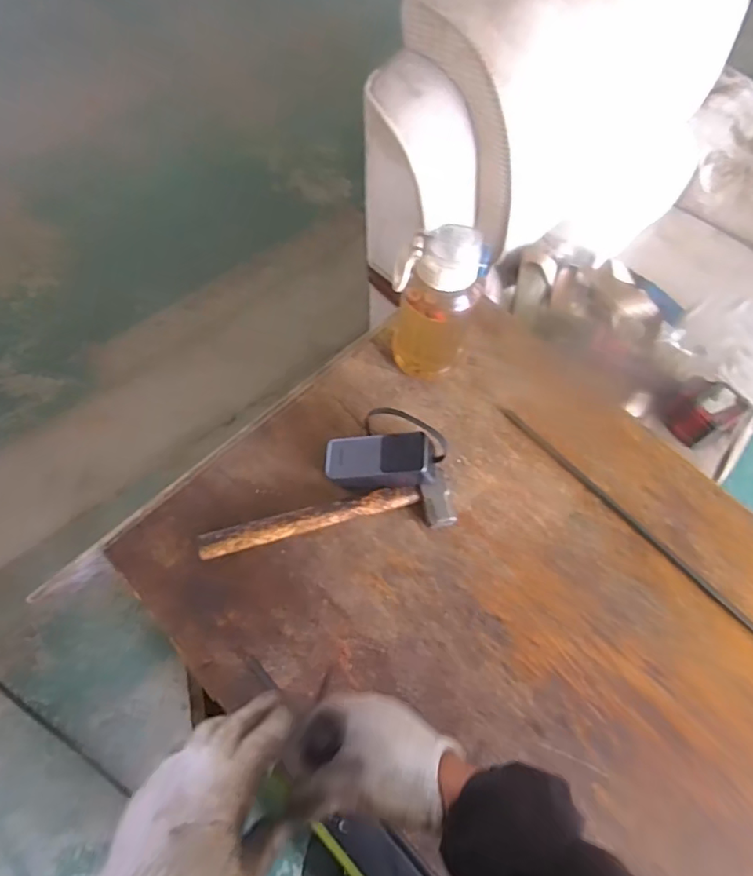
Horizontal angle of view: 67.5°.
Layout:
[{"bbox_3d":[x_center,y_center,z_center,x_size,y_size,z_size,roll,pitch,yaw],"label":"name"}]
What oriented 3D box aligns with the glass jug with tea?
[{"bbox_3d":[0.078,-0.176,0.707,0.098,0.231,0.100,1,65,-2],"label":"glass jug with tea"}]

